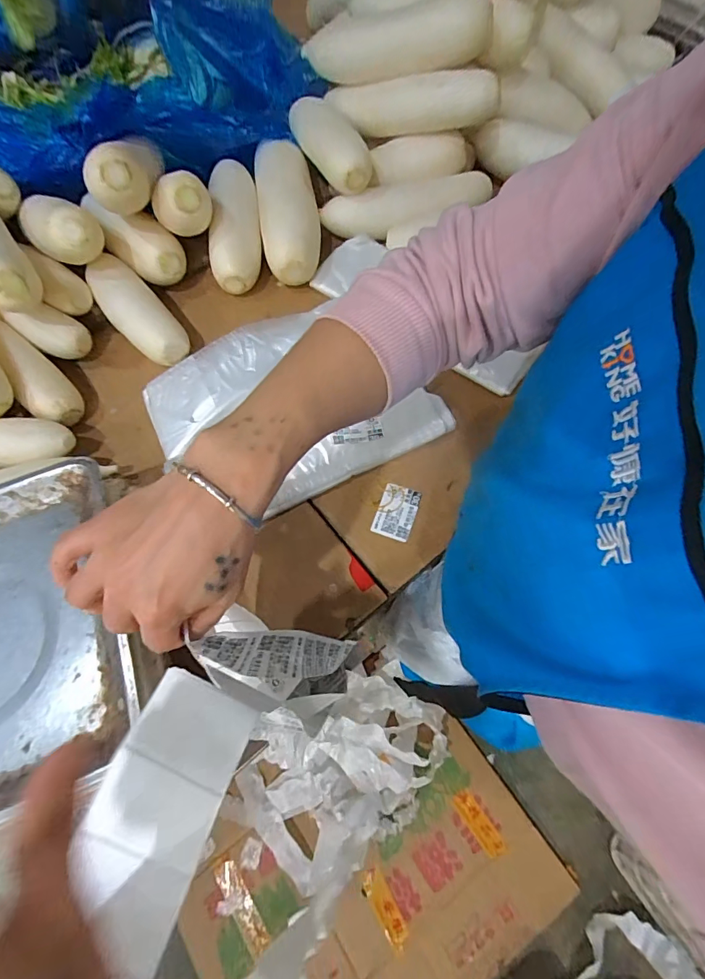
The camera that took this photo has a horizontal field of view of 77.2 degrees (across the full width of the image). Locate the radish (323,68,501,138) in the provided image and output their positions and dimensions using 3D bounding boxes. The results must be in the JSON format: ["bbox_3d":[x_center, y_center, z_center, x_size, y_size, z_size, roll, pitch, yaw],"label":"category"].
[{"bbox_3d":[0.081,-0.517,0.597,0.223,0.073,0.063,7,67,5],"label":"radish"}]

